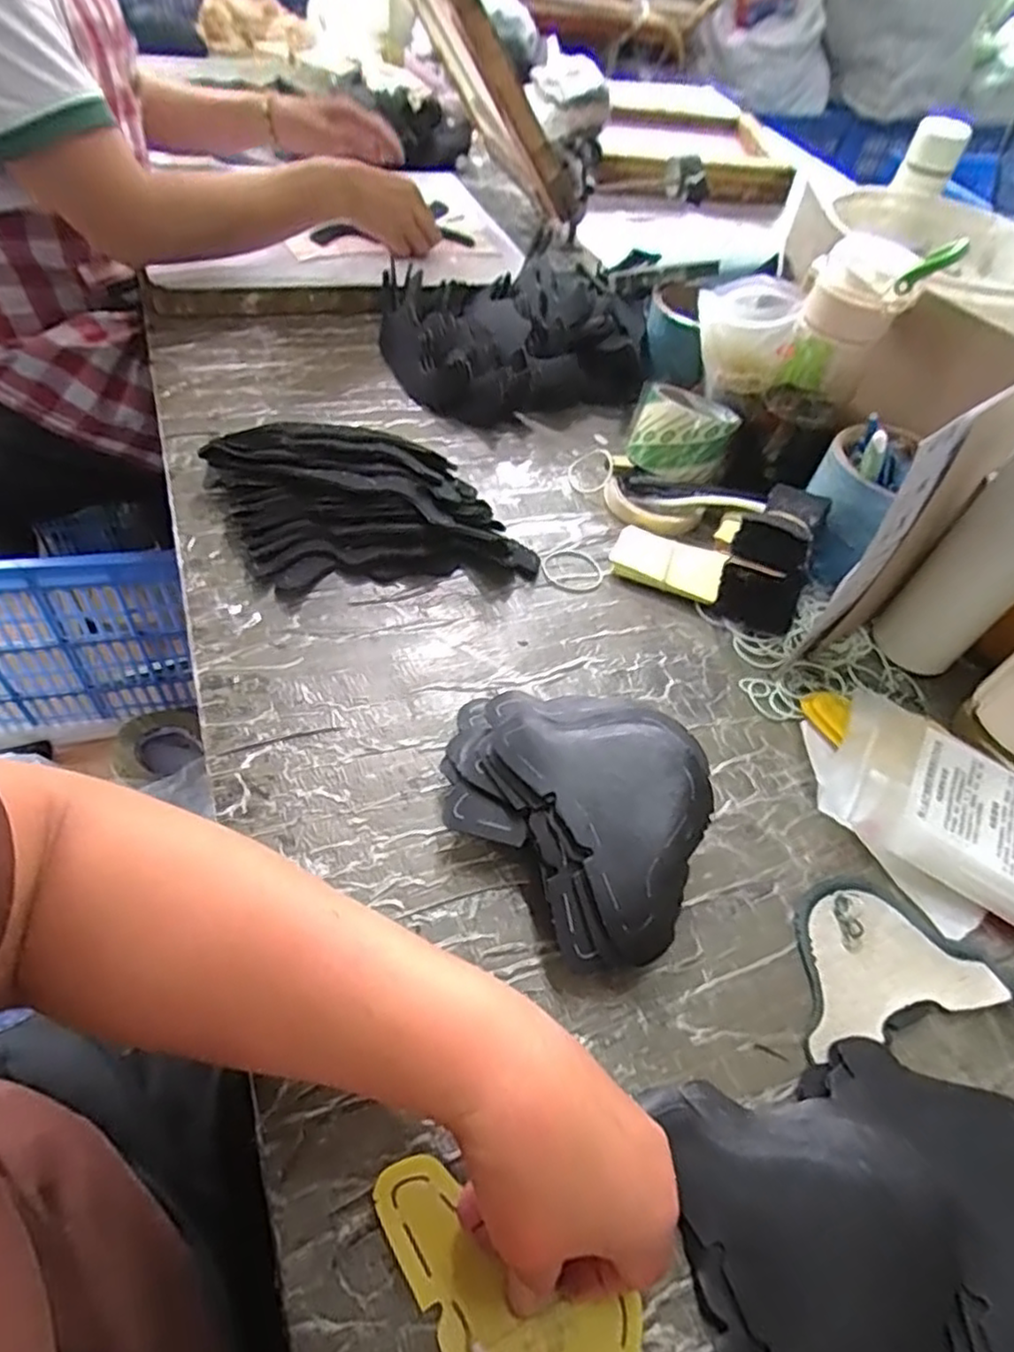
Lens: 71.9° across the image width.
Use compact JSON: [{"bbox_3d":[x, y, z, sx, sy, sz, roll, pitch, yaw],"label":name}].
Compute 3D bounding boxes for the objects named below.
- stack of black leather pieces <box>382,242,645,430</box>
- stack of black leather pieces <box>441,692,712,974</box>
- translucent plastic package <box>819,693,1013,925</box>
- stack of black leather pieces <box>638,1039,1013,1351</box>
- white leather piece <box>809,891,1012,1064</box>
[{"bbox_3d":[0.009,-0.370,0.752,0.268,0.087,0.218,-7,52,-15],"label":"stack of black leather pieces"},{"bbox_3d":[0.044,0.073,0.404,0.126,0.069,0.166,-32,62,-30],"label":"stack of black leather pieces"},{"bbox_3d":[0.293,0.090,0.453,0.179,0.035,0.108,29,53,14],"label":"translucent plastic package"},{"bbox_3d":[0.176,0.259,0.306,0.188,0.026,0.168,-7,50,-13],"label":"stack of black leather pieces"},{"bbox_3d":[0.213,0.161,0.401,0.121,0.009,0.075,-9,50,-14],"label":"white leather piece"}]

